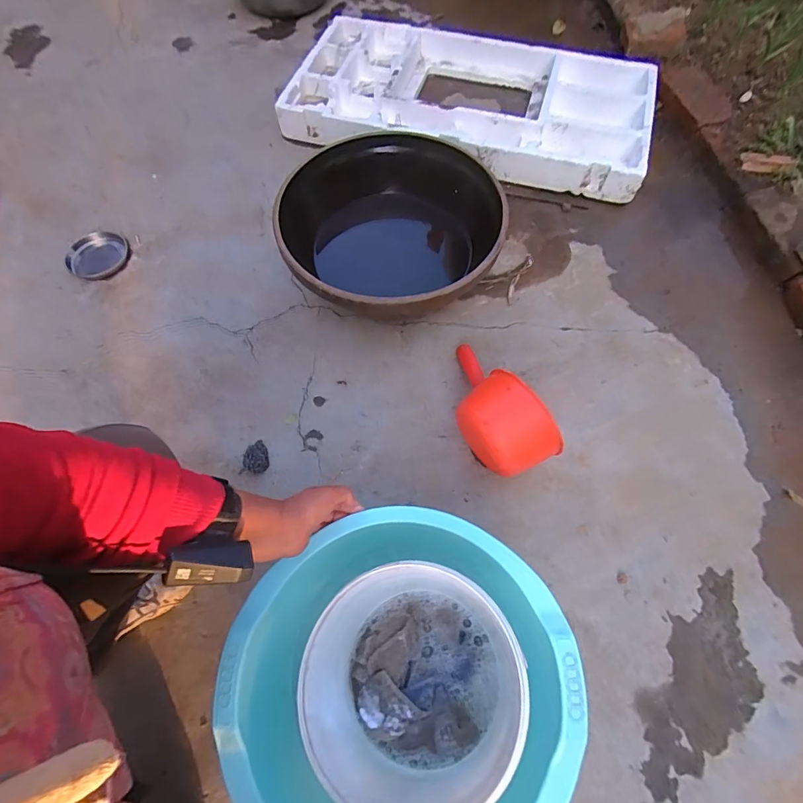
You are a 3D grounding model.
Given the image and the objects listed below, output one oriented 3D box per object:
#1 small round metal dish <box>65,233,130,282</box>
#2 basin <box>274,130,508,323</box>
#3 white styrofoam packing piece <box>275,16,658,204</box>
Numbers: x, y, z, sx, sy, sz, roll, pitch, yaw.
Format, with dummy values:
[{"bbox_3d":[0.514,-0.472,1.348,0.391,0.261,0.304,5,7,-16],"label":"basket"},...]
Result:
[{"bbox_3d":[-0.700,-0.339,0.977,0.141,0.016,0.132,0,66,1],"label":"small round metal dish"},{"bbox_3d":[-0.020,-0.338,0.871,0.425,0.173,0.442,0,66,1],"label":"basin"},{"bbox_3d":[0.178,-0.821,1.140,0.931,0.080,0.515,16,68,8],"label":"white styrofoam packing piece"}]

